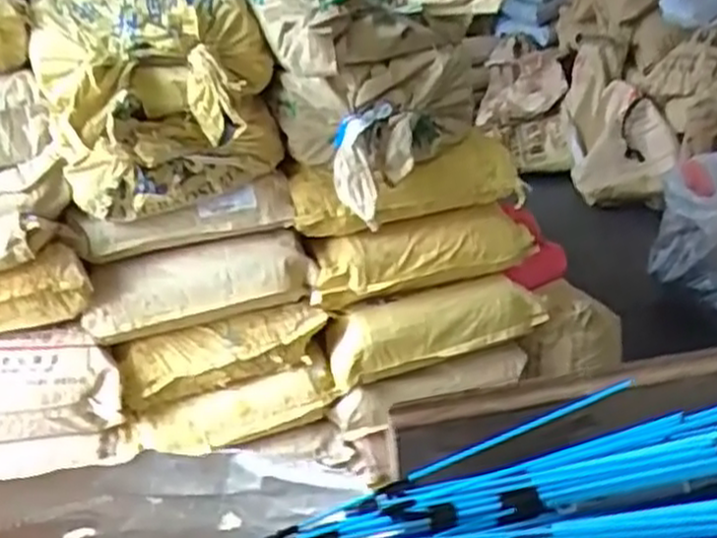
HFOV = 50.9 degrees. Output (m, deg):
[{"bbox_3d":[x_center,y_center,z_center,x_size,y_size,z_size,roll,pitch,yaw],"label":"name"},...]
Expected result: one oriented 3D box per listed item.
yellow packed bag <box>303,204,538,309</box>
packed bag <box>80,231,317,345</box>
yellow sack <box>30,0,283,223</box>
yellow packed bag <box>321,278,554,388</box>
[{"bbox_3d":[0.120,-0.023,1.432,0.415,0.135,0.091,-8,21,-8],"label":"yellow packed bag"},{"bbox_3d":[-0.291,0.021,1.387,0.406,0.131,0.188,-10,21,-12],"label":"packed bag"},{"bbox_3d":[-0.322,-0.281,1.254,0.372,0.361,0.248,-11,22,-14],"label":"yellow sack"},{"bbox_3d":[0.162,0.112,1.487,0.447,0.131,0.123,-12,22,-17],"label":"yellow packed bag"}]

